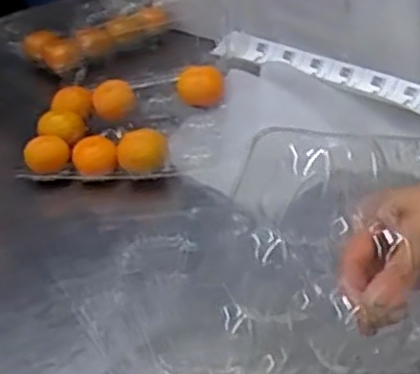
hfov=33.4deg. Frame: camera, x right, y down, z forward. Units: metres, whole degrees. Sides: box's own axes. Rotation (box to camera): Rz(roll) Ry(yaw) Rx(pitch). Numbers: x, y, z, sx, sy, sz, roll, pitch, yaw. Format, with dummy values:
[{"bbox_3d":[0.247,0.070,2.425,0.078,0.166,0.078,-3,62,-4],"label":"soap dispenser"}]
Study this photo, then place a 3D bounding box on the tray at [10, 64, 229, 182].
[{"bbox_3d":[-0.086,-0.069,0.780,0.208,0.066,0.190,-1,32,6],"label":"tray"}]

